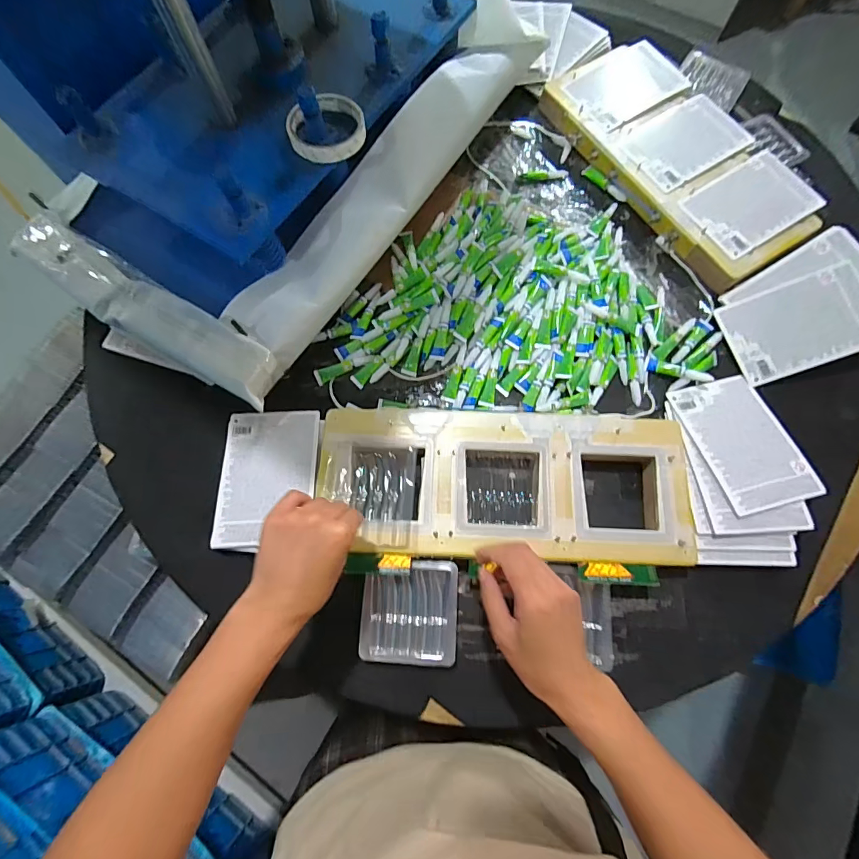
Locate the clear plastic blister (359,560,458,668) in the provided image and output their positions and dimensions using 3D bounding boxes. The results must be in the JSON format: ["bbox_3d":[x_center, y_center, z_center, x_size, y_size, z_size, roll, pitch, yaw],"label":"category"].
[{"bbox_3d":[-0.021,0.201,0.481,0.103,0.015,0.106,2,73,1],"label":"clear plastic blister"}]

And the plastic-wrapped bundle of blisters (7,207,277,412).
[{"bbox_3d":[-0.367,-0.158,0.537,0.412,0.040,0.072,31,75,9],"label":"plastic-wrapped bundle of blisters"}]

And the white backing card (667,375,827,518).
[{"bbox_3d":[0.384,0.014,0.534,0.111,0.008,0.170,-12,63,-6],"label":"white backing card"}]

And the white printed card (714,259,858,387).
[{"bbox_3d":[0.483,-0.137,0.564,0.164,0.008,0.115,-20,80,13],"label":"white printed card"}]

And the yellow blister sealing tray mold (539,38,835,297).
[{"bbox_3d":[0.370,-0.412,0.650,0.200,0.039,0.424,-30,75,-9],"label":"yellow blister sealing tray mold"}]

